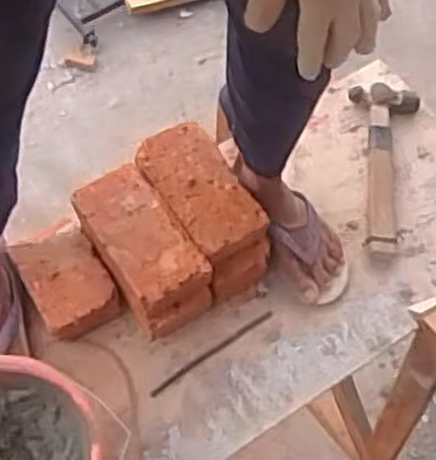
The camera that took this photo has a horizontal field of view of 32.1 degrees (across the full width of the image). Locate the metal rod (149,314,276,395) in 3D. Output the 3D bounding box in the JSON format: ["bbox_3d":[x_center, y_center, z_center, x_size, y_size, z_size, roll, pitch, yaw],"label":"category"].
[{"bbox_3d":[-0.008,0.166,1.022,0.196,0.009,0.011,-32,67,-20],"label":"metal rod"}]

